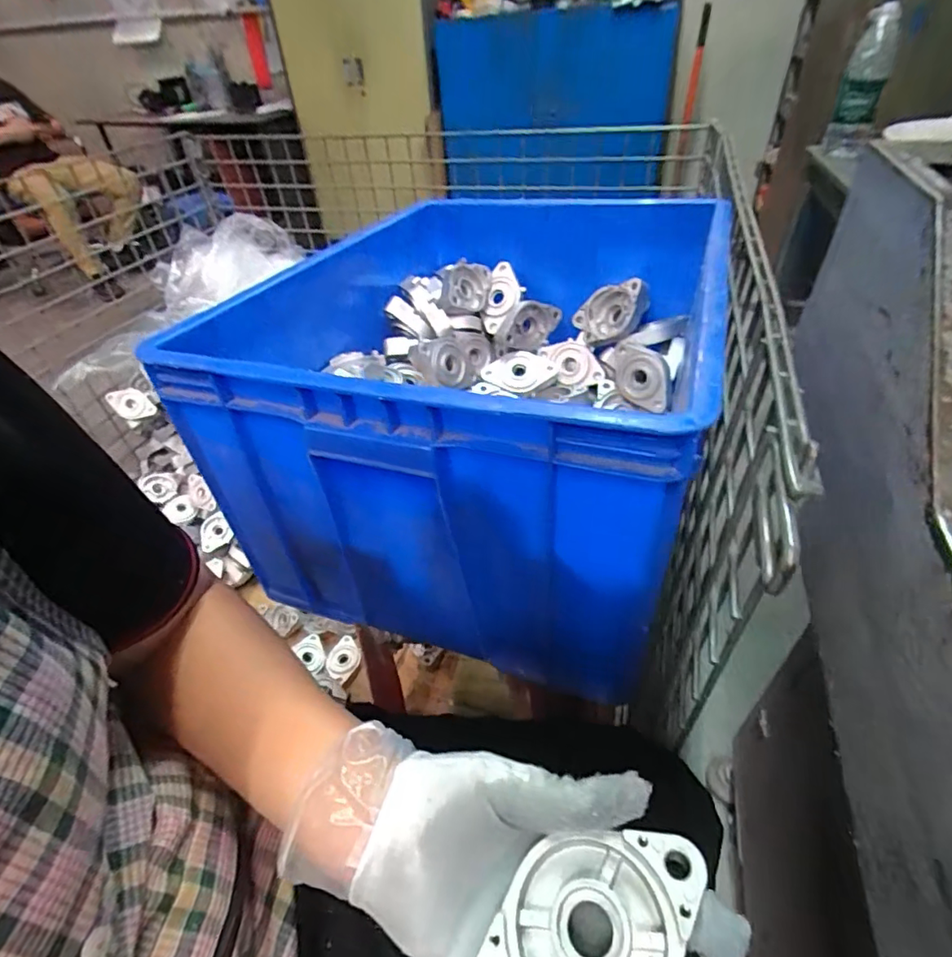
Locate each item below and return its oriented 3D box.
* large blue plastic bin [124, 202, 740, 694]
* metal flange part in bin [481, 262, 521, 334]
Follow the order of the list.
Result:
[{"bbox_3d":[0.029,-0.137,0.610,0.419,0.277,0.589,12,44,17],"label":"large blue plastic bin"},{"bbox_3d":[0.039,-0.258,0.741,0.049,0.026,0.098,11,82,15],"label":"metal flange part in bin"}]

